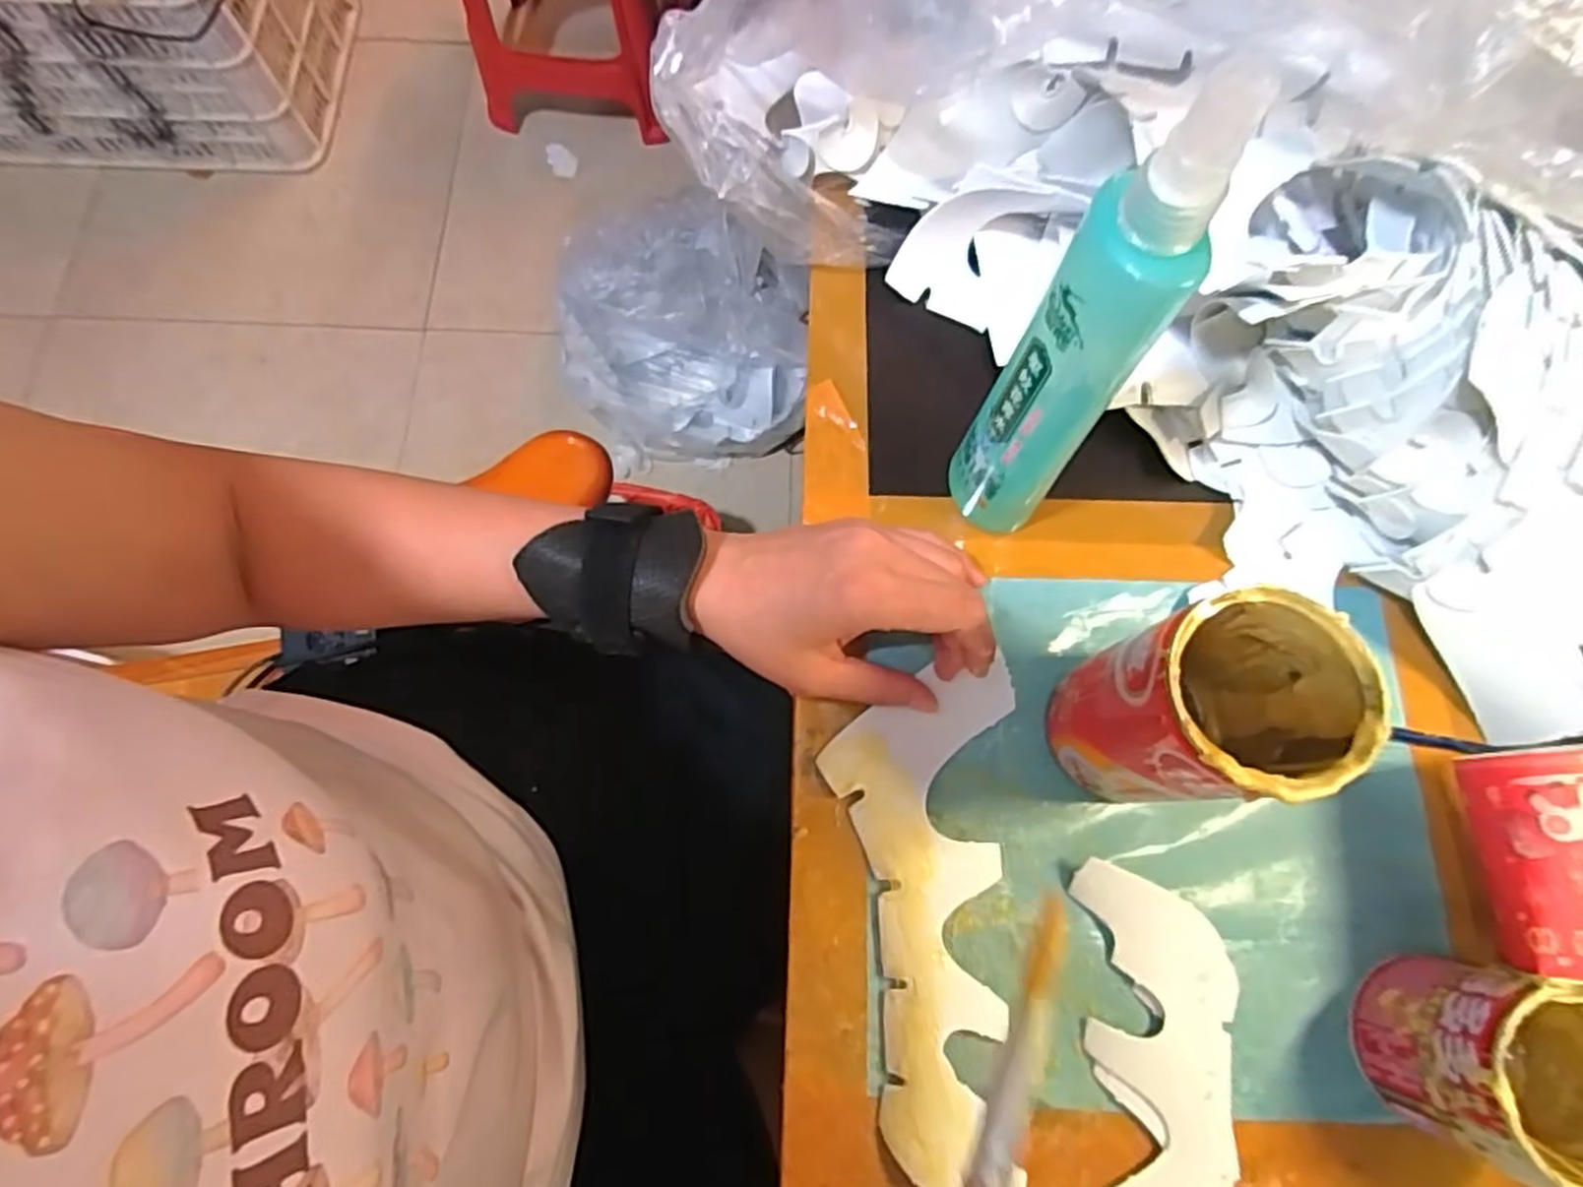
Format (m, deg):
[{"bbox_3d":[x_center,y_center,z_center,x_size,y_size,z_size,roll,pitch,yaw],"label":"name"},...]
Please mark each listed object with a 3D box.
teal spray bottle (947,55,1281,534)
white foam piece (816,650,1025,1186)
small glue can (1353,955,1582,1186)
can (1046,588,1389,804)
[{"bbox_3d":[0.096,-0.075,0.276,0.036,0.220,0.030,-7,74,-3],"label":"teal spray bottle"},{"bbox_3d":[0.057,0.131,0.324,0.079,0.015,0.196,1,72,0],"label":"white foam piece"},{"bbox_3d":[0.262,0.174,0.283,0.067,0.076,0.064,0,74,-1],"label":"small glue can"},{"bbox_3d":[0.148,0.045,0.292,0.067,0.121,0.061,0,74,-1],"label":"can"}]

